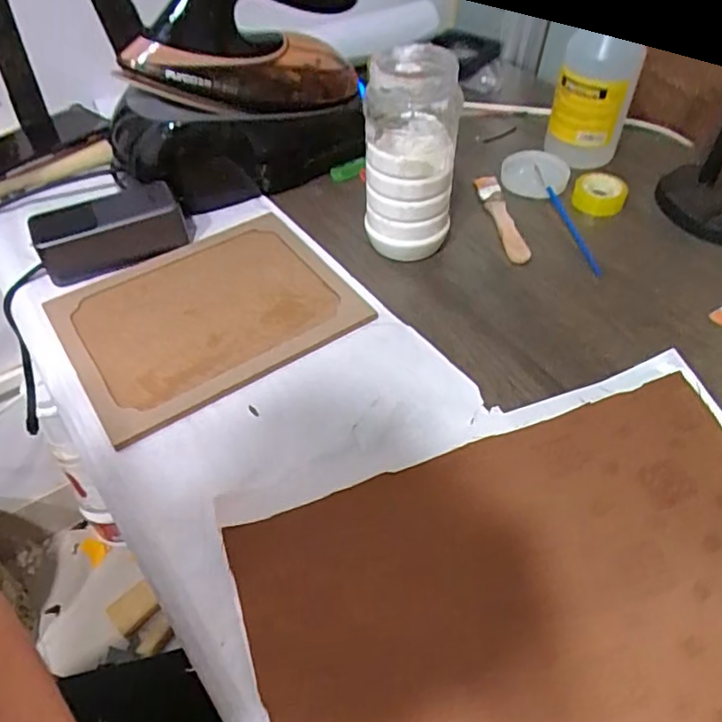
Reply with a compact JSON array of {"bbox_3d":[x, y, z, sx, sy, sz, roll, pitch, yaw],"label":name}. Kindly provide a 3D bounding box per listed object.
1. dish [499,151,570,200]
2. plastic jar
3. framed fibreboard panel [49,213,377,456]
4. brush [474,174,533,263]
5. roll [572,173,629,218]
[{"bbox_3d":[0.180,-0.195,0.622,0.066,0.016,0.062,12,51,12],"label":"dish"},{"bbox_3d":[0.041,-0.172,0.515,0.075,0.164,0.084,4,50,5],"label":"plastic jar"},{"bbox_3d":[-0.133,-0.044,0.514,0.224,0.011,0.183,-28,54,-21],"label":"framed fibreboard panel"},{"bbox_3d":[0.138,-0.142,0.589,0.025,0.013,0.127,-7,50,-4],"label":"brush"},{"bbox_3d":[0.241,-0.168,0.605,0.049,0.023,0.049,-1,49,1],"label":"roll"}]

